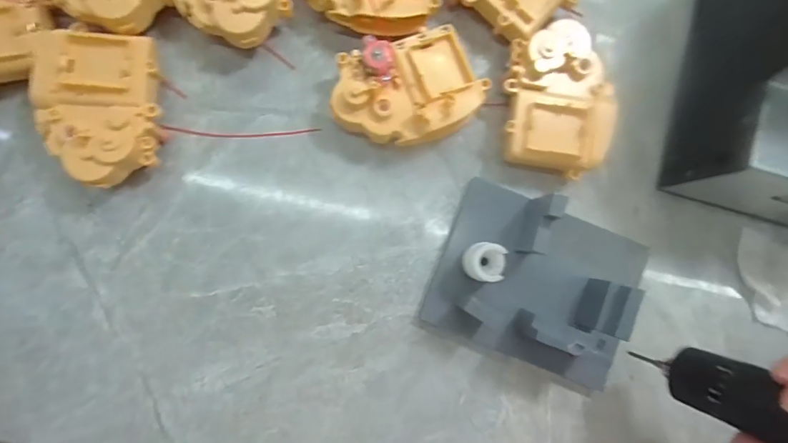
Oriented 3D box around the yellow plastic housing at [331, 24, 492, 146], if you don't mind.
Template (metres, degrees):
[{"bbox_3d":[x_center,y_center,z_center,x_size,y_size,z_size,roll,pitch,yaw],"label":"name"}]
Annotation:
[{"bbox_3d":[0.010,-0.090,0.291,0.103,0.038,0.075,-12,86,-3],"label":"yellow plastic housing"}]

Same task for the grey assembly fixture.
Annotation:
[{"bbox_3d":[0.100,0.045,0.280,0.136,0.050,0.113,22,85,0],"label":"grey assembly fixture"}]

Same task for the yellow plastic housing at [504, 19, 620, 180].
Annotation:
[{"bbox_3d":[0.115,-0.082,0.296,0.072,0.041,0.097,5,86,-2],"label":"yellow plastic housing"}]

